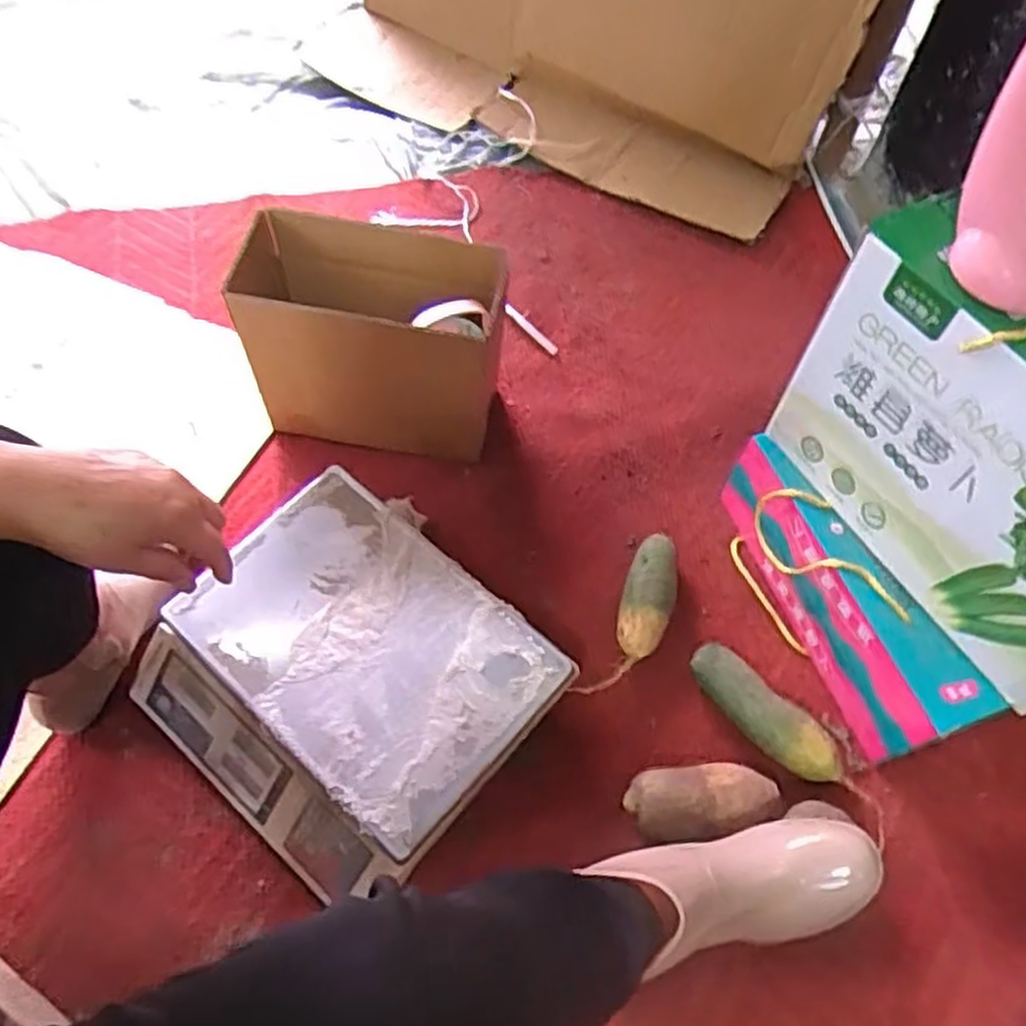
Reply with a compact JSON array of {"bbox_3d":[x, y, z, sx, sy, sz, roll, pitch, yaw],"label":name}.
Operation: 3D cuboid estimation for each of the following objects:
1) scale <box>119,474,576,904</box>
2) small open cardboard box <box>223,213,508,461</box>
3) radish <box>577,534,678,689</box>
[{"bbox_3d":[-0.163,0.168,0.766,0.329,0.110,0.298,38,67,19],"label":"scale"},{"bbox_3d":[-0.159,-0.190,0.891,0.293,0.244,0.141,7,61,3],"label":"small open cardboard box"},{"bbox_3d":[0.135,0.106,0.829,0.056,0.042,0.210,24,63,12],"label":"radish"}]

